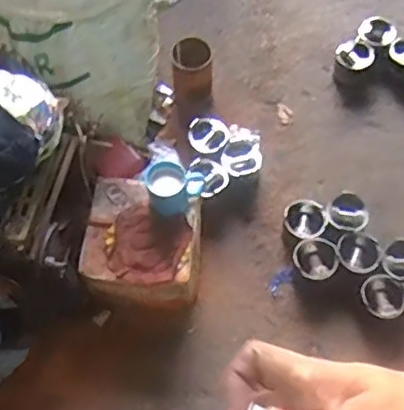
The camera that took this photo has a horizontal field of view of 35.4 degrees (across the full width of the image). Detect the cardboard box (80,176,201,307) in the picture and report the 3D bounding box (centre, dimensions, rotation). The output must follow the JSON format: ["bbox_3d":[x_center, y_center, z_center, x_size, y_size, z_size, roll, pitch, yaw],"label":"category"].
[{"bbox_3d":[-0.118,0.090,1.333,0.233,0.173,0.225,8,64,8],"label":"cardboard box"}]

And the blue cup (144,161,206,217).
[{"bbox_3d":[-0.051,-0.028,1.269,0.112,0.095,0.087,-7,63,1],"label":"blue cup"}]

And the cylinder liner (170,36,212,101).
[{"bbox_3d":[-0.023,-0.325,1.573,0.100,0.163,0.086,-6,63,1],"label":"cylinder liner"}]

